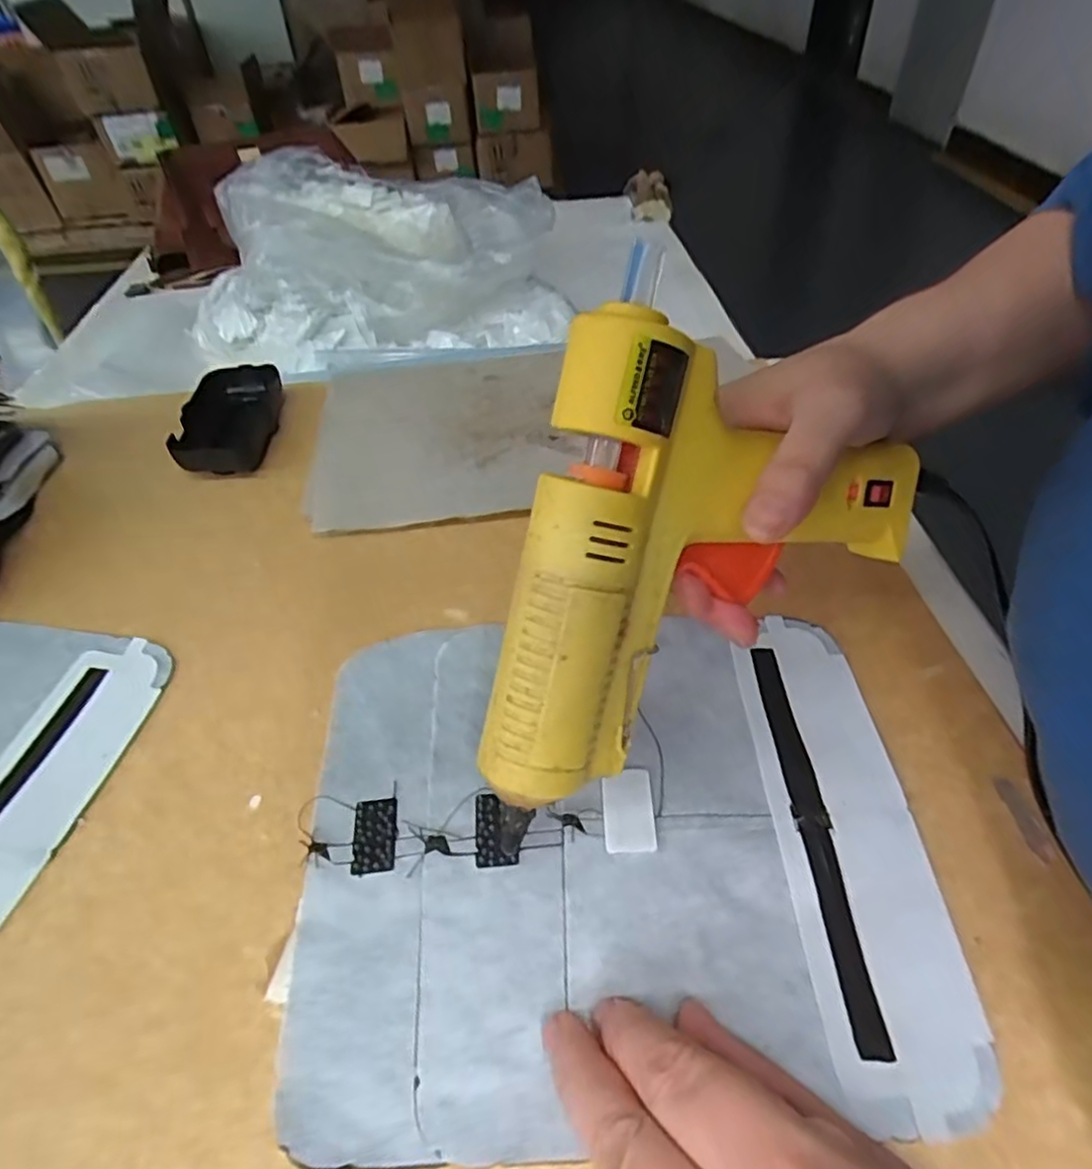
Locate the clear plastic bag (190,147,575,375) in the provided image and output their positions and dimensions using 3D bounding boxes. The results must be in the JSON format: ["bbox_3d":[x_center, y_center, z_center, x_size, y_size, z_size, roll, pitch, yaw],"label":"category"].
[{"bbox_3d":[-0.176,-0.341,0.665,0.350,0.107,0.280,-10,46,-6],"label":"clear plastic bag"}]

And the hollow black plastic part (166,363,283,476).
[{"bbox_3d":[-0.213,-0.109,0.447,0.051,0.026,0.112,-5,45,-3],"label":"hollow black plastic part"}]

